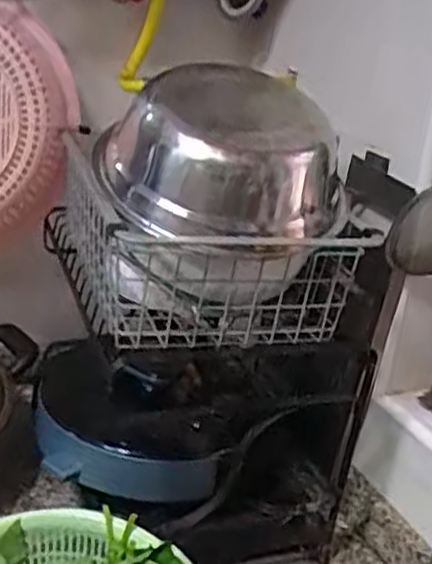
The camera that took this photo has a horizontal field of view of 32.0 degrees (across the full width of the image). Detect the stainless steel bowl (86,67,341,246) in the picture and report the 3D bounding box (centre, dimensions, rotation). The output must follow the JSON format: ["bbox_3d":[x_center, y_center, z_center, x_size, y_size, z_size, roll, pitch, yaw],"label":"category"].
[{"bbox_3d":[0.010,-0.114,0.665,0.216,0.108,0.194,4,23,-5],"label":"stainless steel bowl"}]

